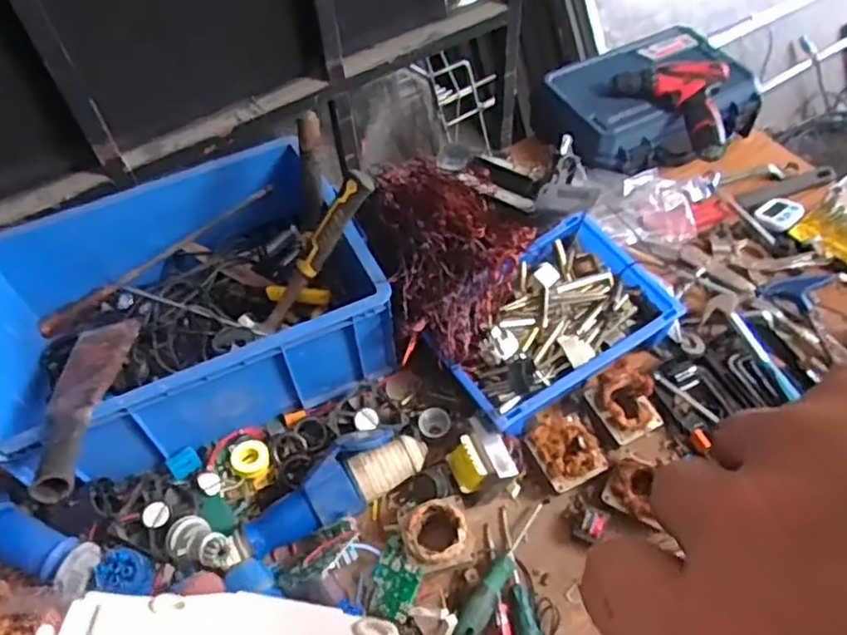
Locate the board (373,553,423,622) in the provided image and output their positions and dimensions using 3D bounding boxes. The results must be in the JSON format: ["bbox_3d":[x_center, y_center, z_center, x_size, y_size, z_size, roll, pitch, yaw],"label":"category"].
[{"bbox_3d":[-0.033,0.306,0.759,0.052,0.015,0.064,15,55,14],"label":"board"}]

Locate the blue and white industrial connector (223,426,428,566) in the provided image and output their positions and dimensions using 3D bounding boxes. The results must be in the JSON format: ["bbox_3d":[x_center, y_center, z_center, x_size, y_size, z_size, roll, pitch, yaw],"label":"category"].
[{"bbox_3d":[-0.117,0.213,0.801,0.250,0.053,0.083,-33,58,-20],"label":"blue and white industrial connector"}]

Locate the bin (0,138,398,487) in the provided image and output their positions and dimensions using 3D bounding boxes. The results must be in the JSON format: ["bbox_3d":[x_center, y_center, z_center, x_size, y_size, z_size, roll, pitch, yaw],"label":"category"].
[{"bbox_3d":[-0.324,-0.016,0.920,0.481,0.166,0.418,-22,55,-13],"label":"bin"}]

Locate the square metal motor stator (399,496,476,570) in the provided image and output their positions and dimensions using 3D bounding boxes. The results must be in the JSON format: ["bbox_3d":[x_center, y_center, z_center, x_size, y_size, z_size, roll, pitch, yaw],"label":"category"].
[{"bbox_3d":[0.017,0.261,0.794,0.083,0.044,0.079,-13,53,-6],"label":"square metal motor stator"}]

